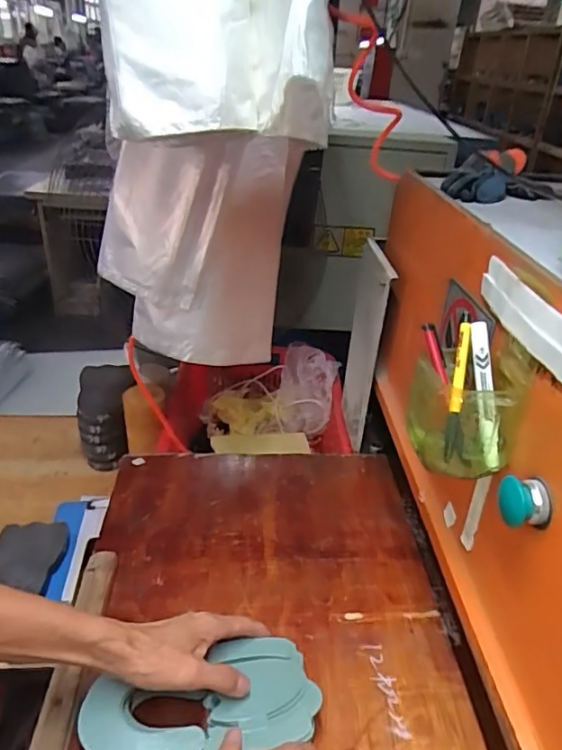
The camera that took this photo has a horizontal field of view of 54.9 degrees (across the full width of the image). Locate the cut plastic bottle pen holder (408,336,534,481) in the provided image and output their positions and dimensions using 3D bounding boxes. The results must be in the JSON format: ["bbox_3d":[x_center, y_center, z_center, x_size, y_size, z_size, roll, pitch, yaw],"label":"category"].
[{"bbox_3d":[0.162,0.028,0.472,0.084,0.098,0.093,5,31,-3],"label":"cut plastic bottle pen holder"}]

